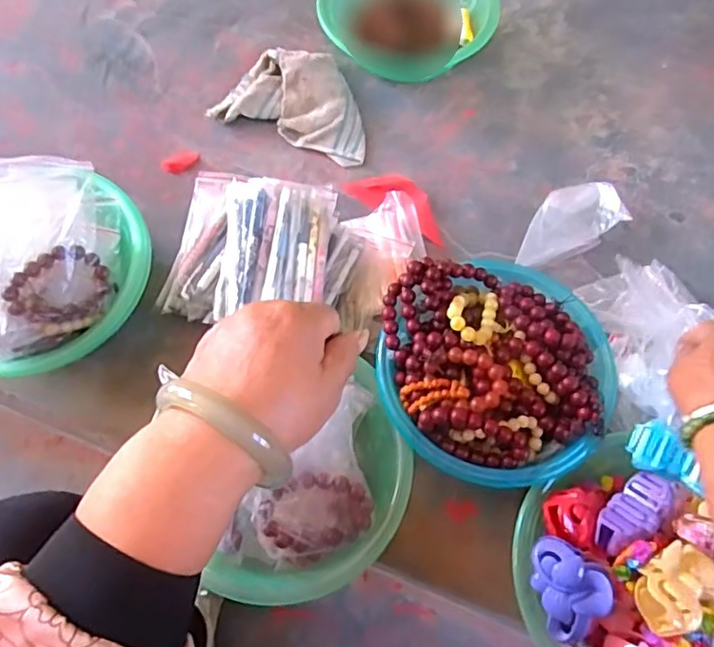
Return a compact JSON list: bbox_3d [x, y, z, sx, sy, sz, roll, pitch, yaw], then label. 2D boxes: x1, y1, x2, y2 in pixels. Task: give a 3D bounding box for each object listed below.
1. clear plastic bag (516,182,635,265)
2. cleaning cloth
[{"bbox_3d":[0.244,-0.123,0.695,0.131,0.035,0.080,-19,67,-11],"label":"clear plastic bag"},{"bbox_3d":[-0.066,-0.294,0.760,0.199,0.040,0.144,21,66,8],"label":"cleaning cloth"}]

